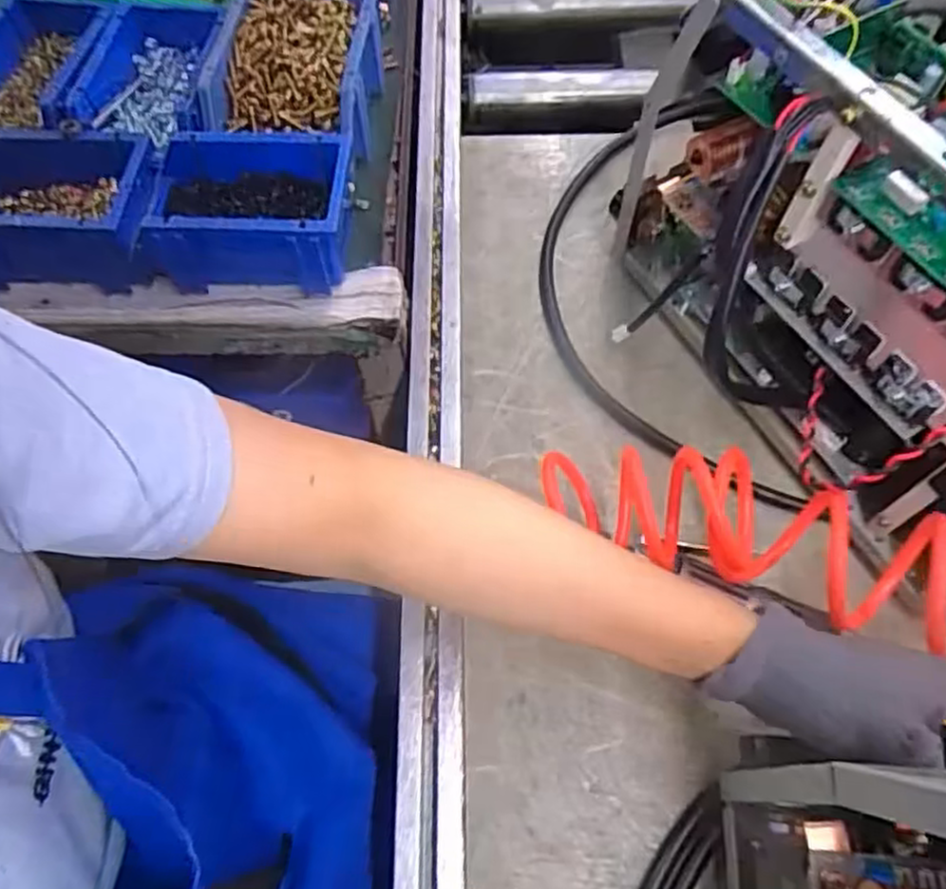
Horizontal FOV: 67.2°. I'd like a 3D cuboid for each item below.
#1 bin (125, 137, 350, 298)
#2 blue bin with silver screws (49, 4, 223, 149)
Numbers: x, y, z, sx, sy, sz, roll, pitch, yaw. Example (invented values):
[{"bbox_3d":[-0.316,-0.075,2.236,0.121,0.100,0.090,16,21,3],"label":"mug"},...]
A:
[{"bbox_3d":[-0.172,-0.179,0.548,0.153,0.073,0.104,0,64,1],"label":"bin"},{"bbox_3d":[-0.274,-0.304,0.607,0.118,0.058,0.183,-1,62,0],"label":"blue bin with silver screws"}]

